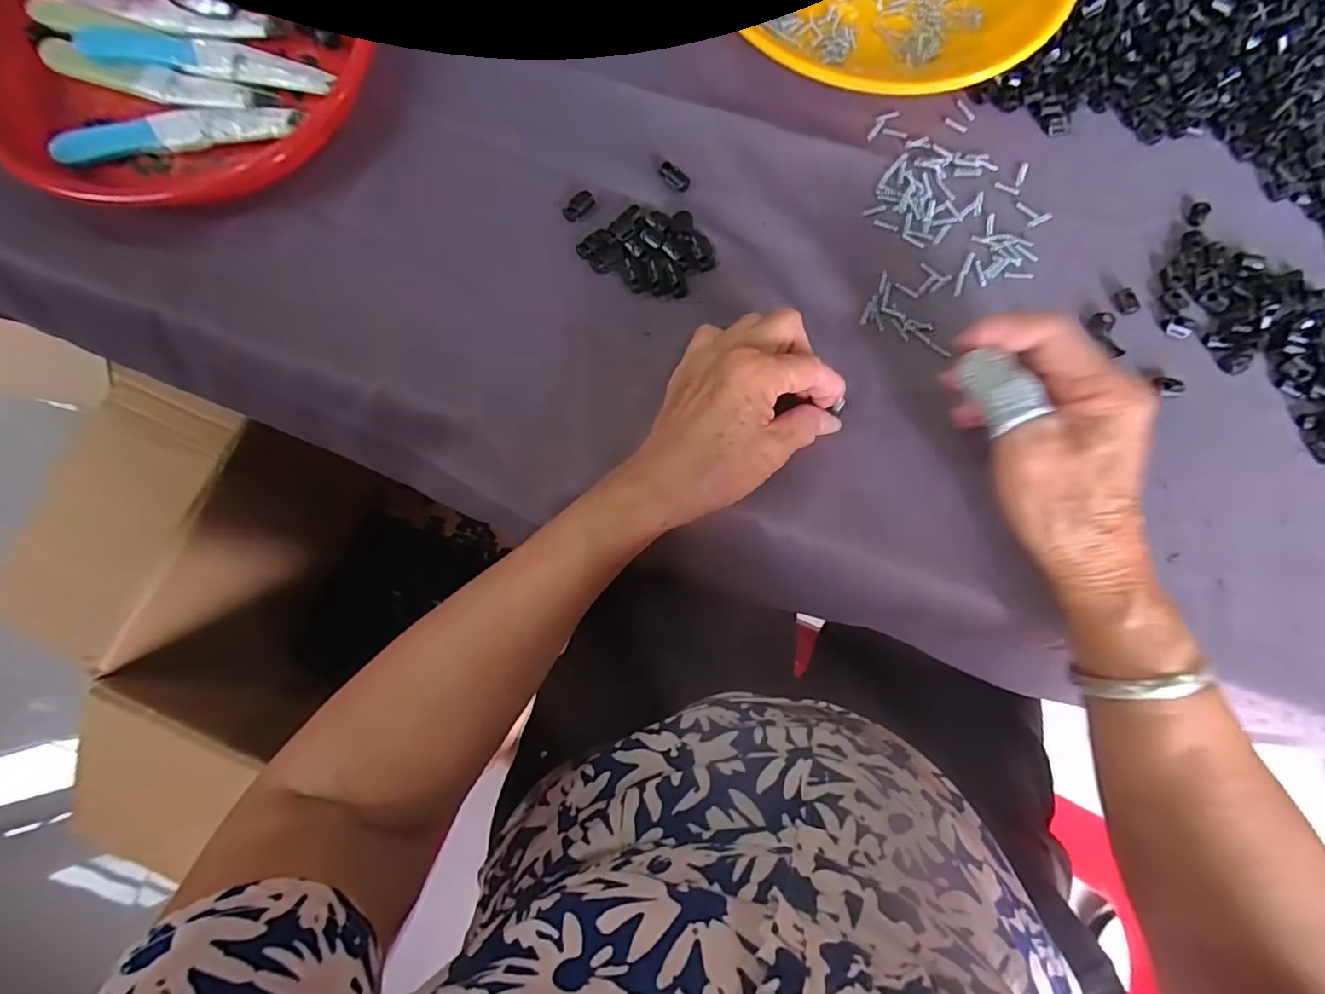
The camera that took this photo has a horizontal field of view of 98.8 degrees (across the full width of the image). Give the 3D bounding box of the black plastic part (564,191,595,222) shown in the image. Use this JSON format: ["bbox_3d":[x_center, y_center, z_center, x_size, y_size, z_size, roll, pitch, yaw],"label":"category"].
[{"bbox_3d":[-0.053,-0.183,0.356,0.012,0.004,0.023,43,81,8],"label":"black plastic part"}]

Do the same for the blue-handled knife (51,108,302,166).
[{"bbox_3d":[-0.309,-0.232,0.360,0.154,0.008,0.026,-5,79,-2],"label":"blue-handled knife"}]

